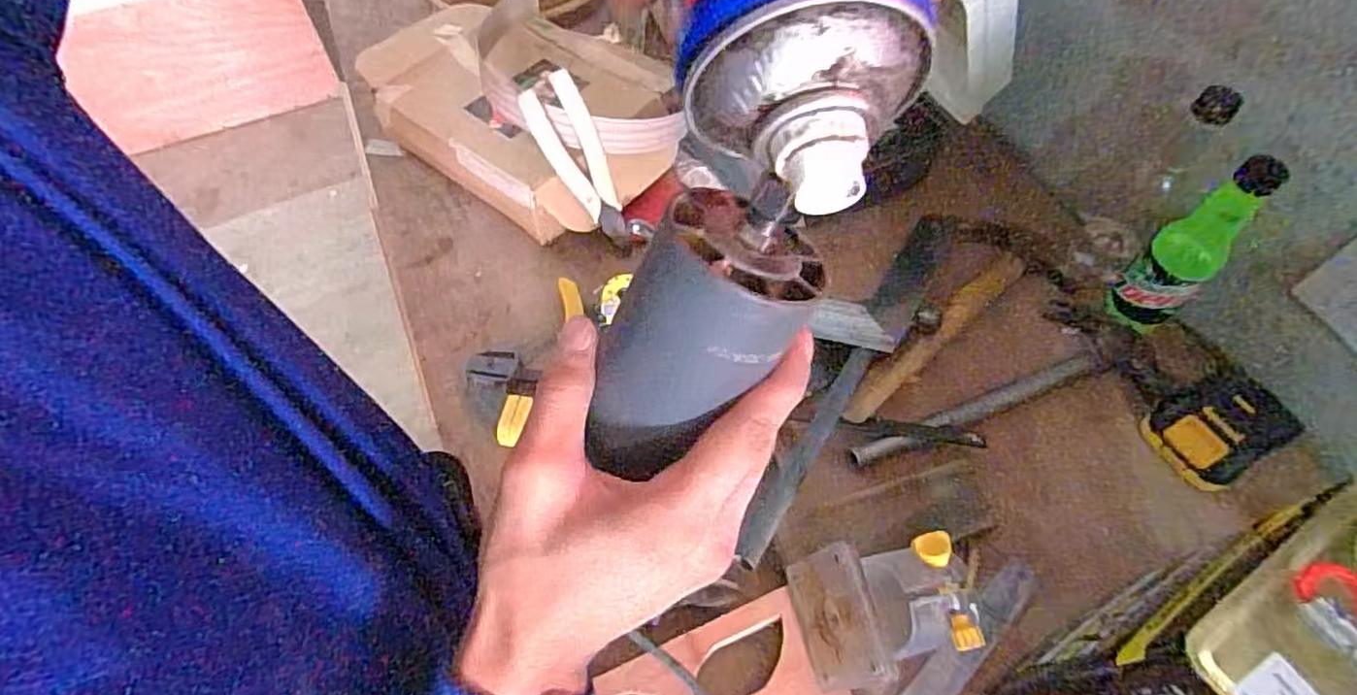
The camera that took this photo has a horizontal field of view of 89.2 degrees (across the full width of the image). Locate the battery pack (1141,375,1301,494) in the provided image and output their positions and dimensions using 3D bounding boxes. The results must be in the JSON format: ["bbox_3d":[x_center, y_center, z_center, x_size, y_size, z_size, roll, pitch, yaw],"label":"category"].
[{"bbox_3d":[0.472,0.068,0.600,0.106,0.036,0.078,-25,61,-15],"label":"battery pack"}]

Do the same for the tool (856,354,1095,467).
[{"bbox_3d":[0.273,0.057,0.632,0.257,0.015,0.022,-21,60,-12],"label":"tool"}]

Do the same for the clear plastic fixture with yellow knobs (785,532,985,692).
[{"bbox_3d":[0.148,0.188,0.495,0.116,0.072,0.090,-10,58,-6],"label":"clear plastic fixture with yellow knobs"}]

